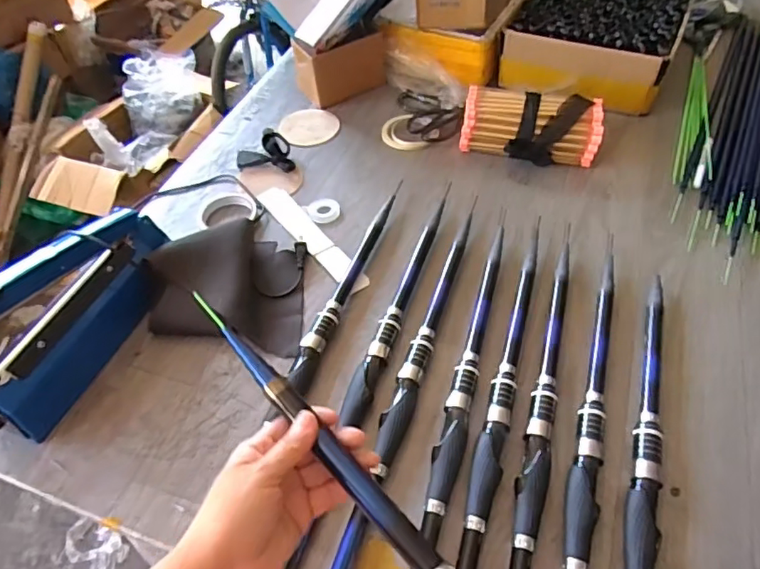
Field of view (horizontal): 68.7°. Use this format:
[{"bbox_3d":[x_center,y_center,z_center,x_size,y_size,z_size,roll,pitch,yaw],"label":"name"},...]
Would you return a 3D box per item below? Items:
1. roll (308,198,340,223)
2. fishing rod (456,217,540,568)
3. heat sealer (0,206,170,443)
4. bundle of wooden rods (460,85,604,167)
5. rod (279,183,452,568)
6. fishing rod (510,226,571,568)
[{"bbox_3d":[-0.085,-0.114,0.852,0.047,0.007,0.050,-3,50,3],"label":"roll"},{"bbox_3d":[0.129,0.138,0.611,0.030,0.021,0.587,11,52,14],"label":"fishing rod"},{"bbox_3d":[-0.365,0.015,0.647,0.069,0.173,0.288,18,54,19],"label":"heat sealer"},{"bbox_3d":[0.239,-0.248,0.888,0.214,0.082,0.098,15,53,17],"label":"bundle of wooden rods"},{"bbox_3d":[0.000,0.076,0.673,0.029,0.026,0.589,12,52,15],"label":"rod"},{"bbox_3d":[0.173,0.155,0.595,0.032,0.022,0.574,11,52,14],"label":"fishing rod"}]

